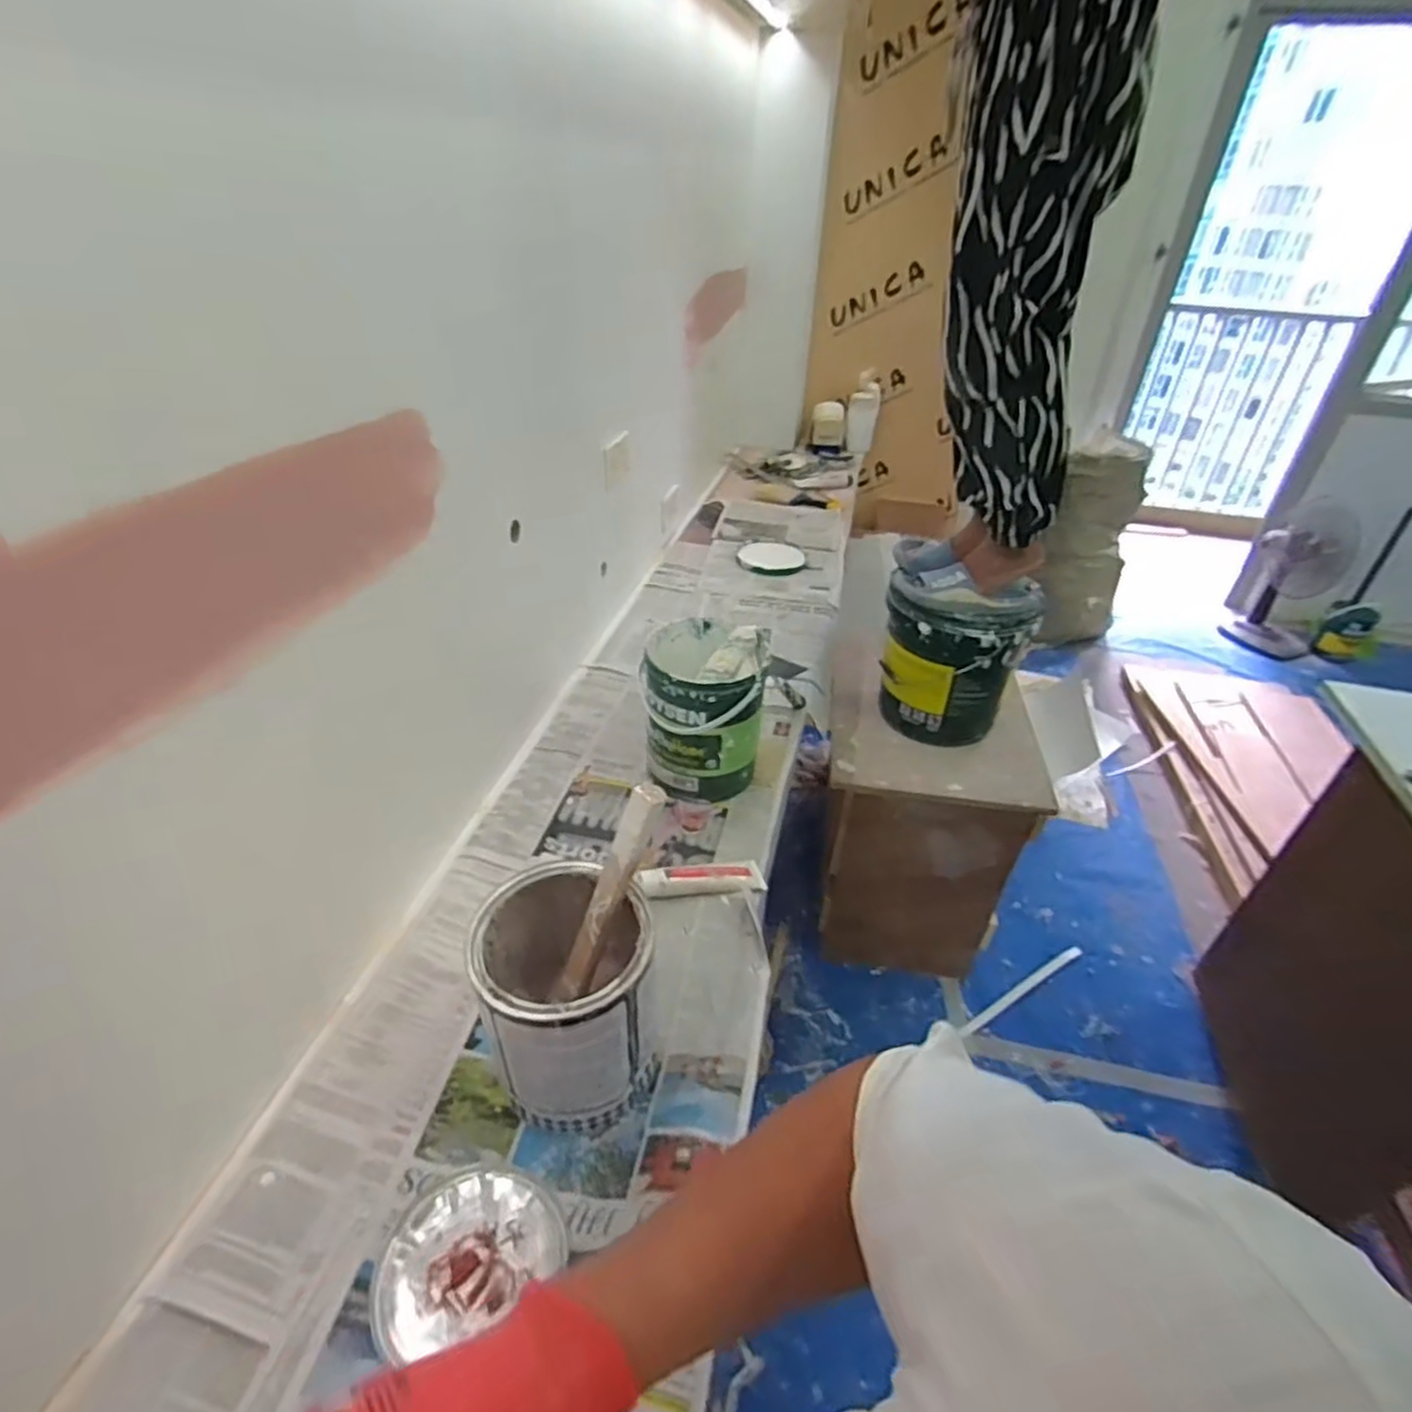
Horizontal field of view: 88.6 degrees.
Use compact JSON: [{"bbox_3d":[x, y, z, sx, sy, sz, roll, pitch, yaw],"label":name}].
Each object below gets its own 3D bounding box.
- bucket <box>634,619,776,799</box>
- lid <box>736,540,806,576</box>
[{"bbox_3d":[-0.004,0.012,1.068,0.167,0.239,0.170,2,36,-1],"label":"bucket"},{"bbox_3d":[0.157,-0.376,1.803,0.164,0.020,0.191,-9,38,-15],"label":"lid"}]

